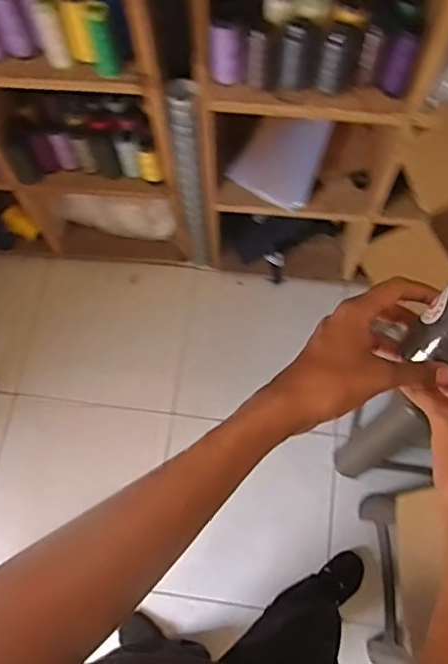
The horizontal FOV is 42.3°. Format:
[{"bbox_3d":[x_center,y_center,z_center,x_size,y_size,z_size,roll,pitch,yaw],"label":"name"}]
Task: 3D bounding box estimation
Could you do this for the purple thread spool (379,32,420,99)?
[{"bbox_3d":[0.268,-0.404,0.886,0.042,0.101,0.035,17,71,8],"label":"purple thread spool"}]

